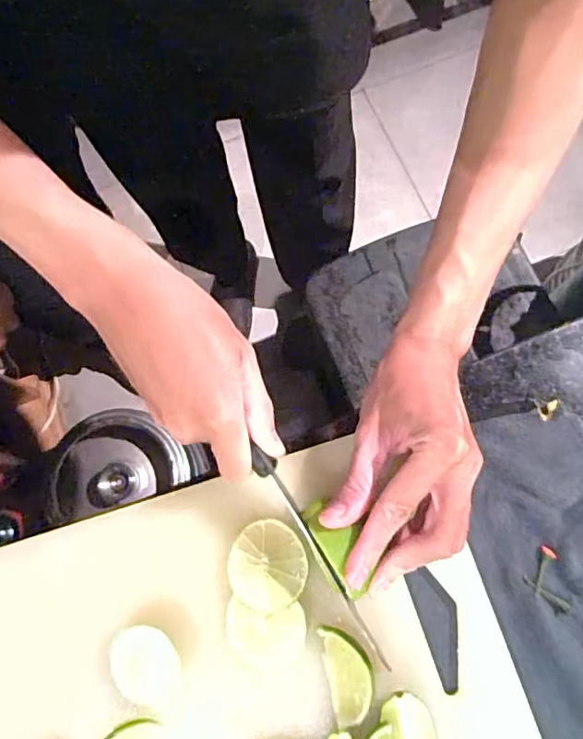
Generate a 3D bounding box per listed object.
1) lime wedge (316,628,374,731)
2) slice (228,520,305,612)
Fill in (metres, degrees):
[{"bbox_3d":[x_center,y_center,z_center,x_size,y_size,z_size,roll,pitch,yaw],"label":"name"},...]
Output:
[{"bbox_3d":[0.033,0.180,0.316,0.025,0.011,0.052,-12,76,-1],"label":"lime wedge"},{"bbox_3d":[-0.015,0.121,0.333,0.047,0.006,0.052,1,64,-2],"label":"slice"}]

